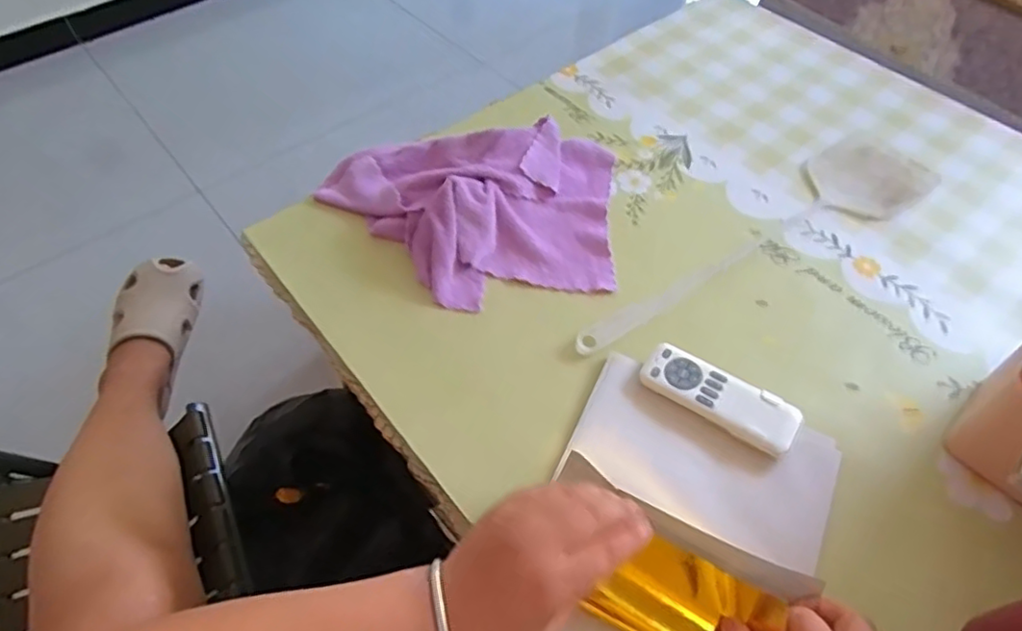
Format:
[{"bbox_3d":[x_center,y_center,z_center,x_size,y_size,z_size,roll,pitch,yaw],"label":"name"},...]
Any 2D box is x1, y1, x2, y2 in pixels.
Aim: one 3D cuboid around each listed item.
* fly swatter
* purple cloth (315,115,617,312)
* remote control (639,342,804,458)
[{"bbox_3d":[0.246,-0.078,0.628,0.449,0.014,0.103,-29,58,-19],"label":"fly swatter"},{"bbox_3d":[-0.041,-0.107,0.633,0.295,0.048,0.202,-4,54,-2],"label":"purple cloth"},{"bbox_3d":[0.168,0.065,0.512,0.124,0.015,0.050,29,59,21],"label":"remote control"}]

